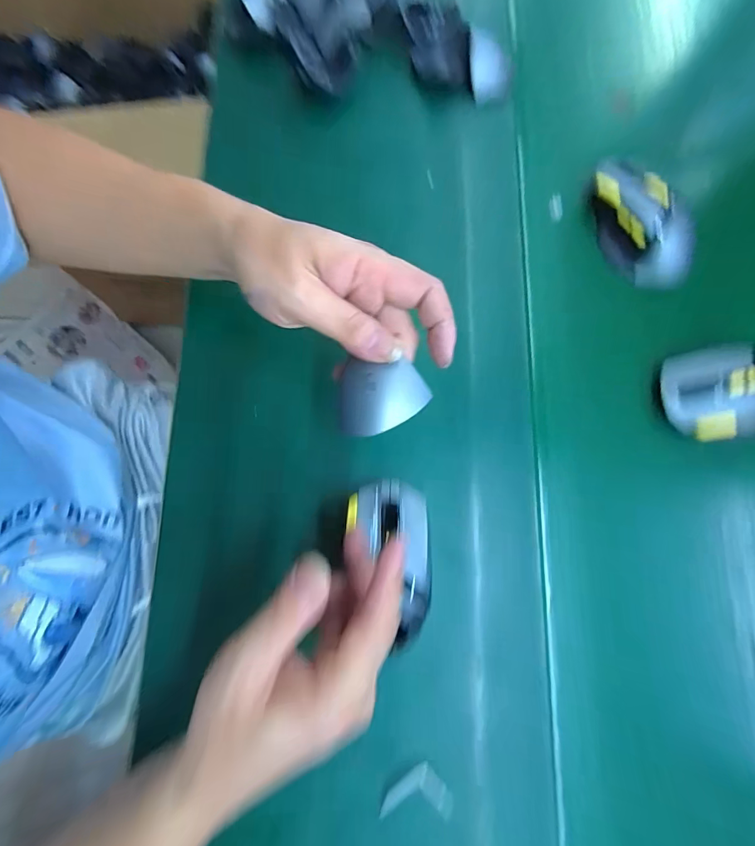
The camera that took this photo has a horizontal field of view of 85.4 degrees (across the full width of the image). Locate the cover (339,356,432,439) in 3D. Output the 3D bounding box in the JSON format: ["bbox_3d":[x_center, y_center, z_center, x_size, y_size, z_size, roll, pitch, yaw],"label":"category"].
[{"bbox_3d":[0.003,-0.016,0.238,0.050,0.010,0.042,-5,78,-2],"label":"cover"}]

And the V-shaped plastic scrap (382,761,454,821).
[{"bbox_3d":[0.028,0.252,0.281,0.049,0.004,0.029,9,66,-5],"label":"V-shaped plastic scrap"}]

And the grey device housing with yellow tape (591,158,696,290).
[{"bbox_3d":[0.233,-0.178,0.367,0.057,0.050,0.116,-38,81,-8],"label":"grey device housing with yellow tape"}]

